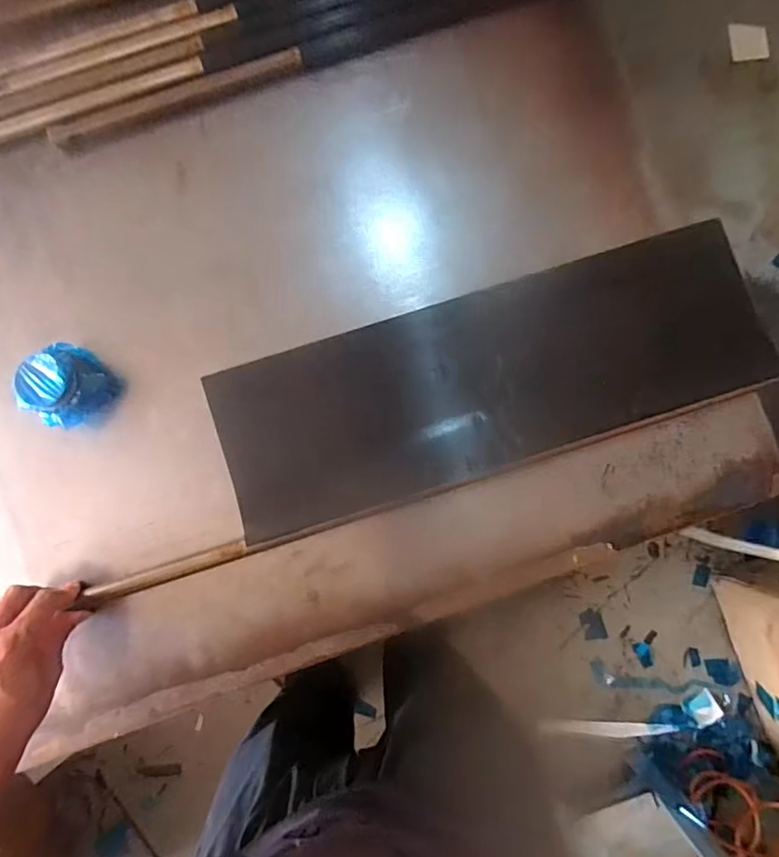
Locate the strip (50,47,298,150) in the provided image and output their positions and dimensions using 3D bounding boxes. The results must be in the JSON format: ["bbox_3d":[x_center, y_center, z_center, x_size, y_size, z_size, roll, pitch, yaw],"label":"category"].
[{"bbox_3d":[-0.209,-0.324,0.543,0.252,0.007,0.021,-20,88,-1],"label":"strip"}]

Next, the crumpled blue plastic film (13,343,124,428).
[{"bbox_3d":[-0.302,-0.040,0.514,0.075,0.050,0.074,42,89,1],"label":"crumpled blue plastic film"}]

